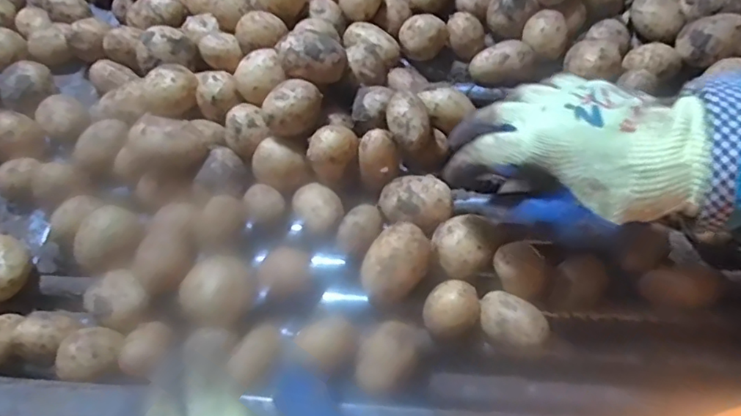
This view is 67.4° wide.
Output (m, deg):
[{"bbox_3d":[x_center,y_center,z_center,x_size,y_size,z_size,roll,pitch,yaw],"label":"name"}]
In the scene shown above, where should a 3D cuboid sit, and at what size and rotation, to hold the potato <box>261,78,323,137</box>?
[{"bbox_3d":[-0.063,-0.079,0.458,0.046,0.042,0.041,-5,63,-2],"label":"potato"}]

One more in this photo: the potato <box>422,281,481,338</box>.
[{"bbox_3d":[0.060,0.073,0.407,0.037,0.034,0.040,0,63,0],"label":"potato"}]

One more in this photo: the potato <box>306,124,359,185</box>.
[{"bbox_3d":[-0.030,-0.044,0.448,0.040,0.032,0.034,-5,63,-2],"label":"potato"}]

